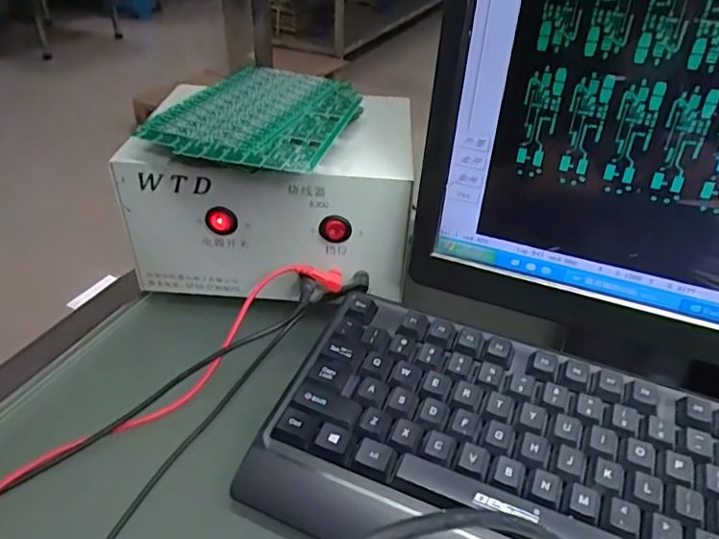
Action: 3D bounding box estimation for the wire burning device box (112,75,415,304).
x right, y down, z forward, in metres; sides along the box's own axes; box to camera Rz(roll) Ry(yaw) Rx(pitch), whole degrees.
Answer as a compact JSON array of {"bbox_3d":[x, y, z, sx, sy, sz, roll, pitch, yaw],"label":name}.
[{"bbox_3d":[-0.064,-0.059,0.421,0.200,0.132,0.113,4,37,1],"label":"wire burning device box"}]

